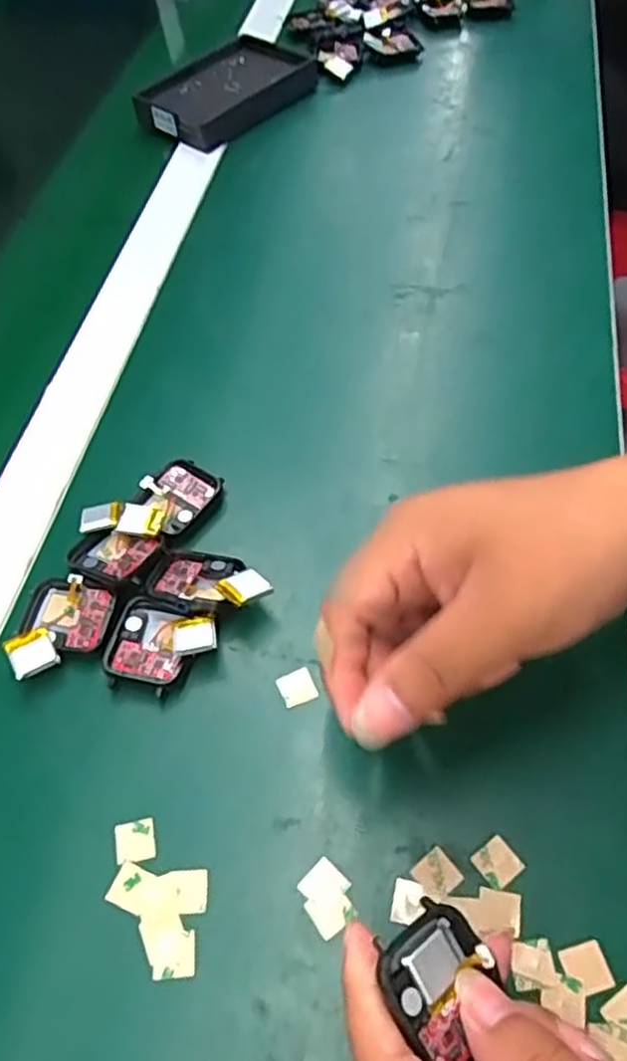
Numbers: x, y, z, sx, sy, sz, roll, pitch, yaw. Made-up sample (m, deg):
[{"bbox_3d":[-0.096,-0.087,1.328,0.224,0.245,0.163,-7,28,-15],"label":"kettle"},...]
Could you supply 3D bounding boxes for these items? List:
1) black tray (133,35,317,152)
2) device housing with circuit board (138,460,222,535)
[{"bbox_3d":[-0.075,-0.384,0.630,0.099,0.024,0.144,36,65,25],"label":"black tray"},{"bbox_3d":[-0.072,-0.019,0.384,0.036,0.009,0.041,27,62,21],"label":"device housing with circuit board"}]

